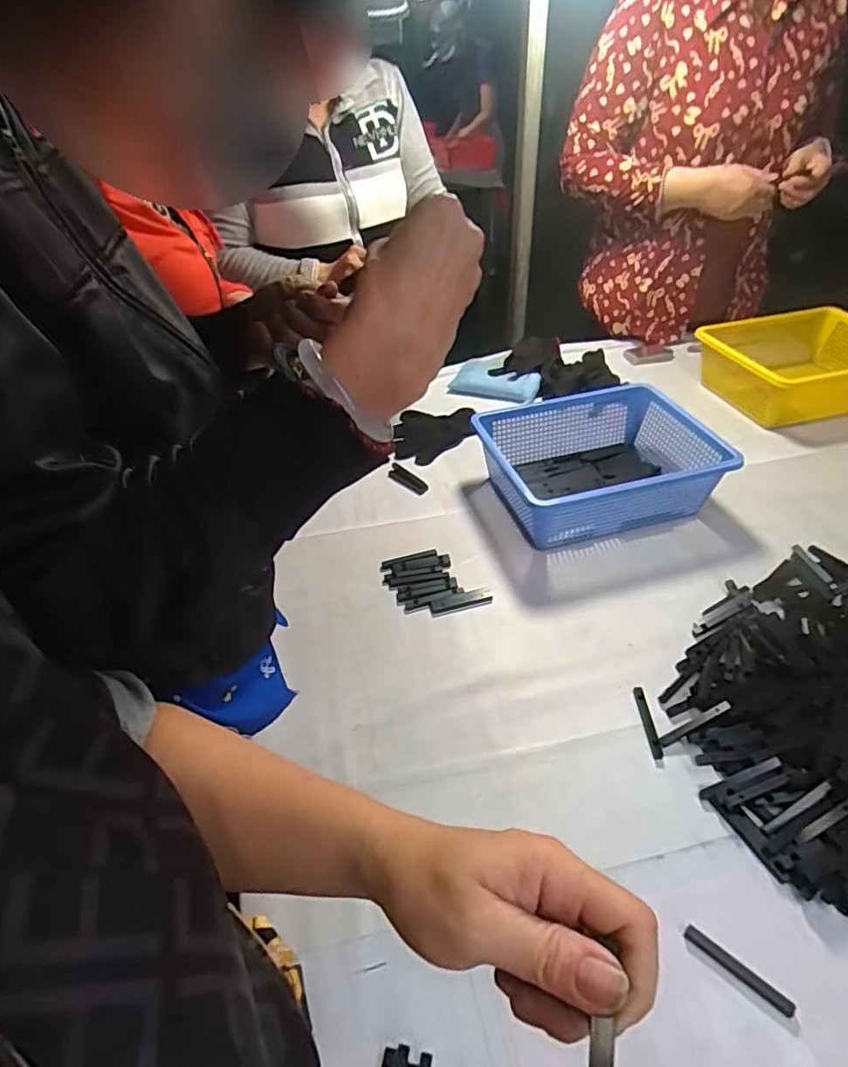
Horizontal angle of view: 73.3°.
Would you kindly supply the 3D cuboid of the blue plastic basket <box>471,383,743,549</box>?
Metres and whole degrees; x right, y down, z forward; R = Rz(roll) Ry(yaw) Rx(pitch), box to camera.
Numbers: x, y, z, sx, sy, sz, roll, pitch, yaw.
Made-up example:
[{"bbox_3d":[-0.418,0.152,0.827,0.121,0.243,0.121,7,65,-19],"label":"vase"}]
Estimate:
[{"bbox_3d":[0.245,-0.101,0.827,0.305,0.099,0.238,-12,41,-11],"label":"blue plastic basket"}]

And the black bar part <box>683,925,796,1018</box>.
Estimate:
[{"bbox_3d":[0.231,0.320,0.419,0.075,0.005,0.011,27,48,30],"label":"black bar part"}]

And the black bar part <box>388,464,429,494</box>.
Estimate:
[{"bbox_3d":[-0.029,-0.086,0.899,0.025,0.014,0.078,-32,48,-31],"label":"black bar part"}]

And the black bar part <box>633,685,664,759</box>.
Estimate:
[{"bbox_3d":[0.224,0.188,0.571,0.012,0.006,0.075,-2,40,1],"label":"black bar part"}]

